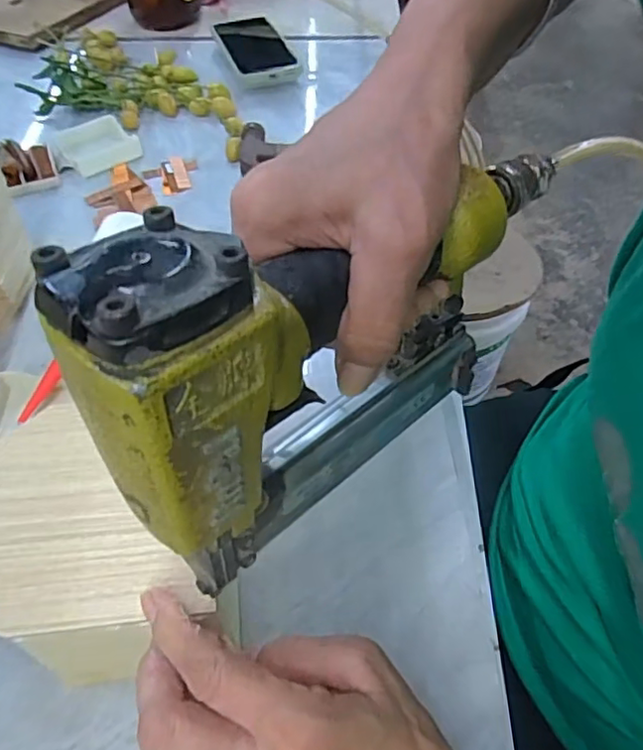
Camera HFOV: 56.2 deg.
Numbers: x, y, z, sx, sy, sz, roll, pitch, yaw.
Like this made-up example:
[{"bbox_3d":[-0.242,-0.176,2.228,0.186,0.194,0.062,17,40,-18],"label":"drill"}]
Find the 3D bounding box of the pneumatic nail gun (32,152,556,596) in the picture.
[{"bbox_3d":[0.007,-0.013,0.226,0.047,0.147,0.190,37,59,27],"label":"pneumatic nail gun"}]

